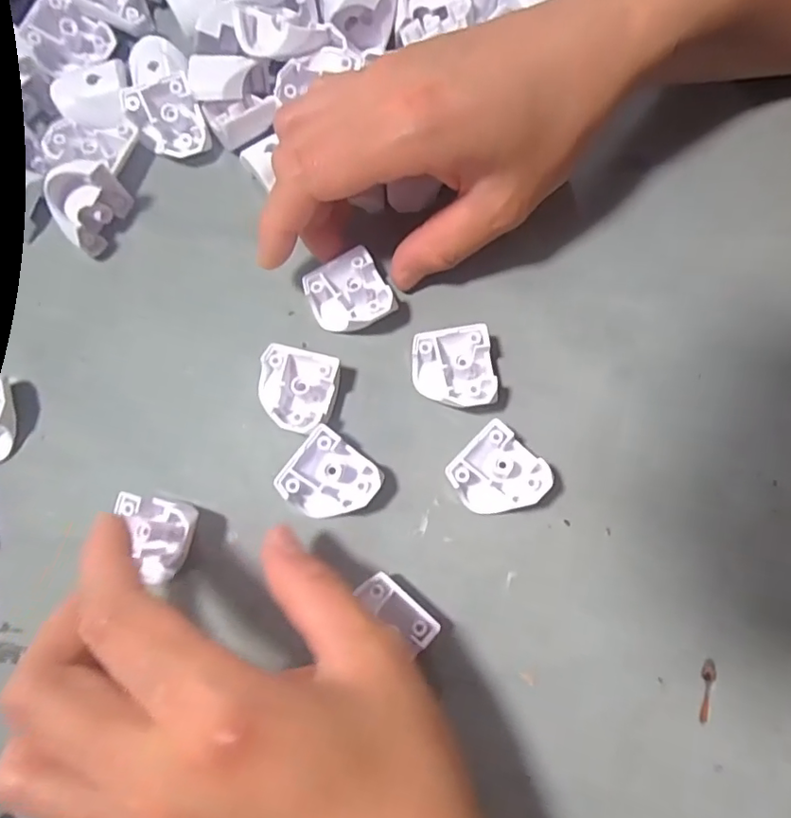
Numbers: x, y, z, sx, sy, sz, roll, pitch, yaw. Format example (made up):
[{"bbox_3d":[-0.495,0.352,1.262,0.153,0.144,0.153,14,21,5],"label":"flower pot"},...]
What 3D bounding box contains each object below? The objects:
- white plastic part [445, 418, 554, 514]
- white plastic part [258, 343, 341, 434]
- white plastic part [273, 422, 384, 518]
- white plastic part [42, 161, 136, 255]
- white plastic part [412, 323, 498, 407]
[{"bbox_3d":[0.039,0.025,0.213,0.032,0.016,0.030,44,80,9],"label":"white plastic part"},{"bbox_3d":[-0.039,-0.007,0.220,0.030,0.017,0.032,14,77,2],"label":"white plastic part"},{"bbox_3d":[-0.025,0.027,0.213,0.032,0.015,0.031,39,79,8],"label":"white plastic part"},{"bbox_3d":[-0.127,-0.084,0.229,0.014,0.032,0.031,29,78,5],"label":"white plastic part"},{"bbox_3d":[0.022,-0.016,0.223,0.030,0.016,0.031,-6,77,-2],"label":"white plastic part"}]

